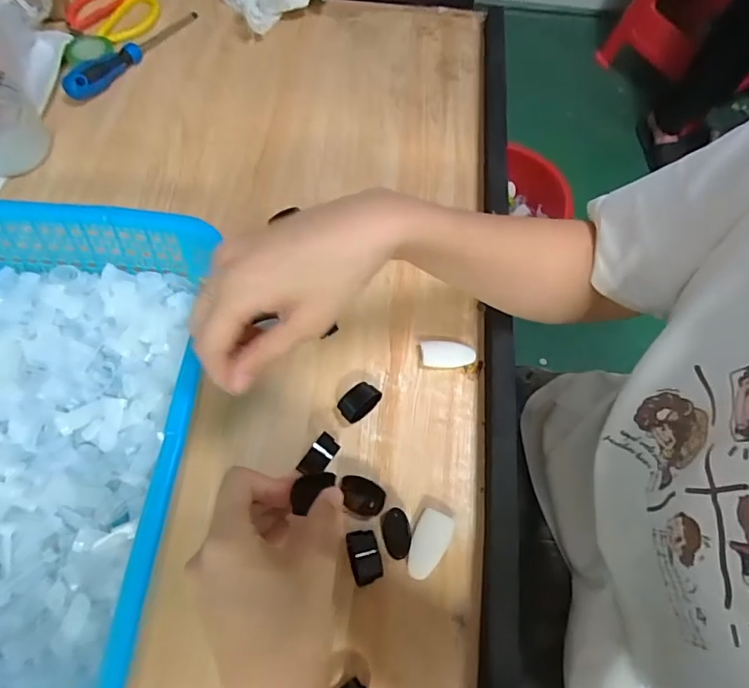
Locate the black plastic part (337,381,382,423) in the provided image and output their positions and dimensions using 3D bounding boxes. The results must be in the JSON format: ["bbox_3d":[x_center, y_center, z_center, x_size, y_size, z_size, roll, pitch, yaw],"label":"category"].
[{"bbox_3d":[-0.012,0.046,0.389,0.032,0.014,0.023,-35,70,-18],"label":"black plastic part"}]

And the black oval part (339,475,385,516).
[{"bbox_3d":[-0.010,0.109,0.355,0.033,0.017,0.022,22,65,9],"label":"black oval part"}]

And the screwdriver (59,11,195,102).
[{"bbox_3d":[-0.277,-0.343,0.567,0.036,0.023,0.190,29,66,12],"label":"screwdriver"}]

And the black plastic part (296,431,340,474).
[{"bbox_3d":[-0.041,0.083,0.371,0.019,0.009,0.034,33,67,13],"label":"black plastic part"}]

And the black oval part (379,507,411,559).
[{"bbox_3d":[0.014,0.131,0.345,0.020,0.014,0.033,1,63,-2],"label":"black oval part"}]

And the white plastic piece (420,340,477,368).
[{"bbox_3d":[0.061,0.009,0.412,0.044,0.006,0.022,2,63,-1],"label":"white plastic piece"}]

